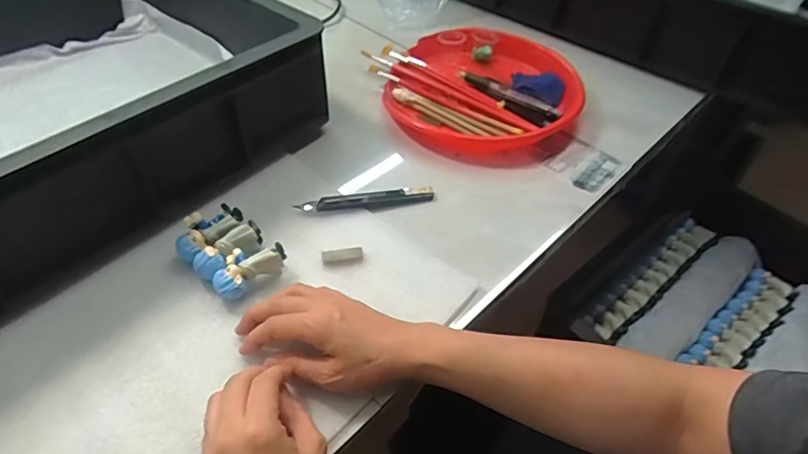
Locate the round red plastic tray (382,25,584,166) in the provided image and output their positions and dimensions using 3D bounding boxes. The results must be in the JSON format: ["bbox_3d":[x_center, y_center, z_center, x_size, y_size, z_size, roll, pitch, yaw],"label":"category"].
[{"bbox_3d":[0.104,-0.176,0.651,0.231,0.037,0.246,4,47,-4],"label":"round red plastic tray"}]

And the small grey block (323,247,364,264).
[{"bbox_3d":[-0.056,0.026,0.465,0.037,0.006,0.012,-4,48,-11],"label":"small grey block"}]

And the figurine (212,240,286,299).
[{"bbox_3d":[-0.134,0.036,0.435,0.061,0.027,0.036,-34,58,-29],"label":"figurine"}]

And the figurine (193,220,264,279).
[{"bbox_3d":[-0.154,0.021,0.445,0.028,0.032,0.062,32,53,23],"label":"figurine"}]

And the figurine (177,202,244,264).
[{"bbox_3d":[-0.177,0.005,0.459,0.032,0.029,0.063,30,53,22],"label":"figurine"}]

